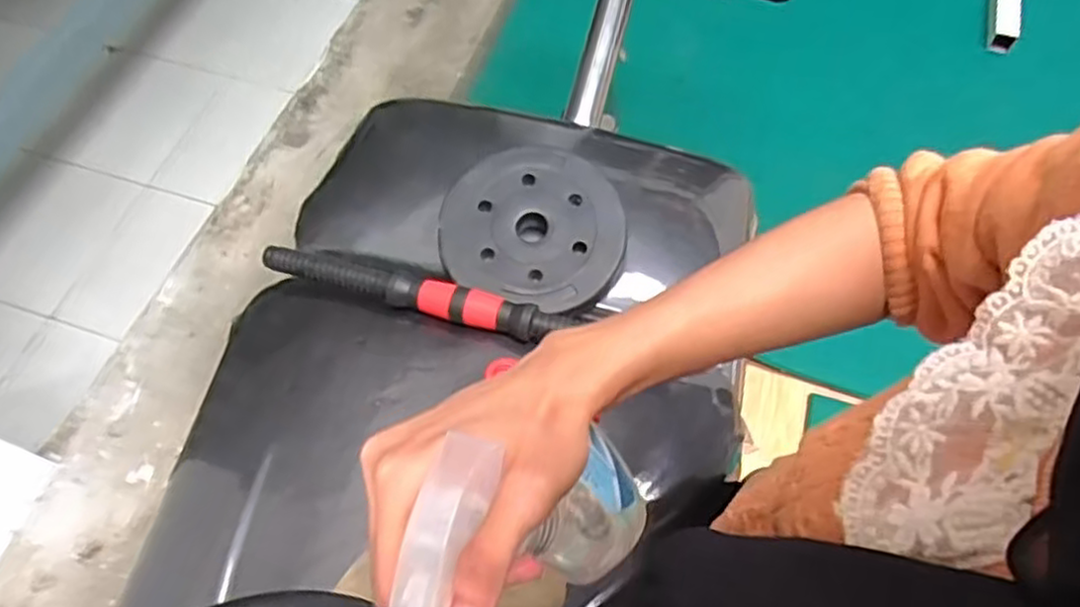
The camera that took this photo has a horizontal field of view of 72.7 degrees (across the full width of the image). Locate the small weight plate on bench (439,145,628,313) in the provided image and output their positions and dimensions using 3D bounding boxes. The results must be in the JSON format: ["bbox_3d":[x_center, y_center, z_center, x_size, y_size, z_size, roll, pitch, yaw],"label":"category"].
[{"bbox_3d":[-0.007,-0.076,0.693,0.170,0.027,0.156,0,61,0],"label":"small weight plate on bench"}]

